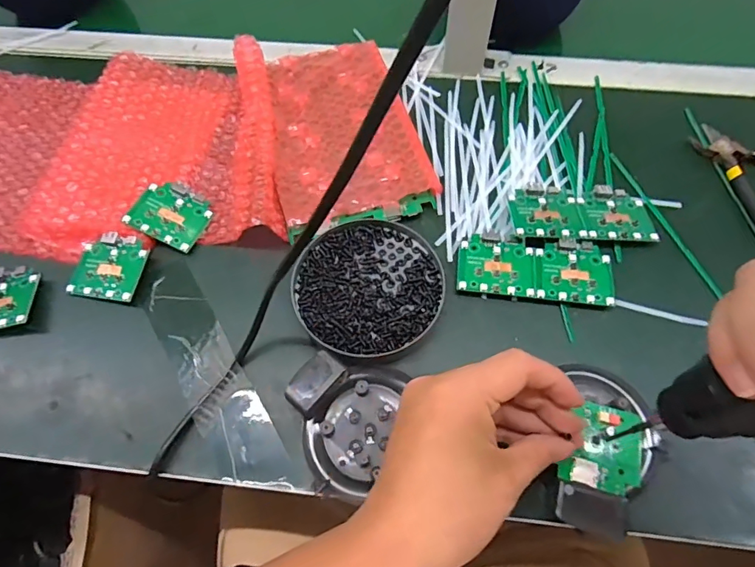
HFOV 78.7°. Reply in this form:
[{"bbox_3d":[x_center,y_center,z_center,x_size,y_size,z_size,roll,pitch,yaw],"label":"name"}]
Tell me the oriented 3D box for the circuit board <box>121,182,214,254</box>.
[{"bbox_3d":[-0.173,-0.059,0.386,0.059,0.005,0.053,25,62,-2],"label":"circuit board"}]

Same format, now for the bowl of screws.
[{"bbox_3d":[-0.006,0.004,0.355,0.109,0.027,0.110,0,56,0],"label":"bowl of screws"}]

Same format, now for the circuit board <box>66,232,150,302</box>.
[{"bbox_3d":[-0.214,-0.014,0.368,0.056,0.006,0.053,6,71,10],"label":"circuit board"}]

